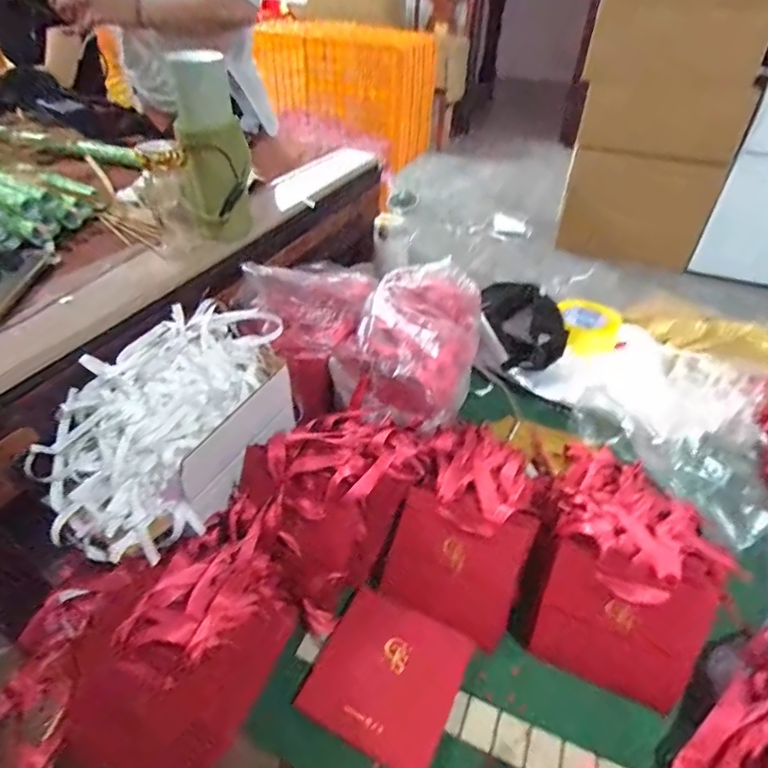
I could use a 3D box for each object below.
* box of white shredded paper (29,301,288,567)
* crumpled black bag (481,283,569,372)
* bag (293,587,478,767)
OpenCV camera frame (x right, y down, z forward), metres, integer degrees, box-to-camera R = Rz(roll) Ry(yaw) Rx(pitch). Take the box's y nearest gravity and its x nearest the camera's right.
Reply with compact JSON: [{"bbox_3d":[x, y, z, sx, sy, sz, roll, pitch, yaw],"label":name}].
[{"bbox_3d":[-0.256,0.029,0.578,0.169,0.147,0.322,10,42,11],"label":"box of white shredded paper"},{"bbox_3d":[0.258,-0.122,0.904,0.138,0.061,0.235,0,41,0],"label":"crumpled black bag"},{"bbox_3d":[0.002,0.298,0.501,0.141,0.012,0.131,20,57,20],"label":"bag"}]

